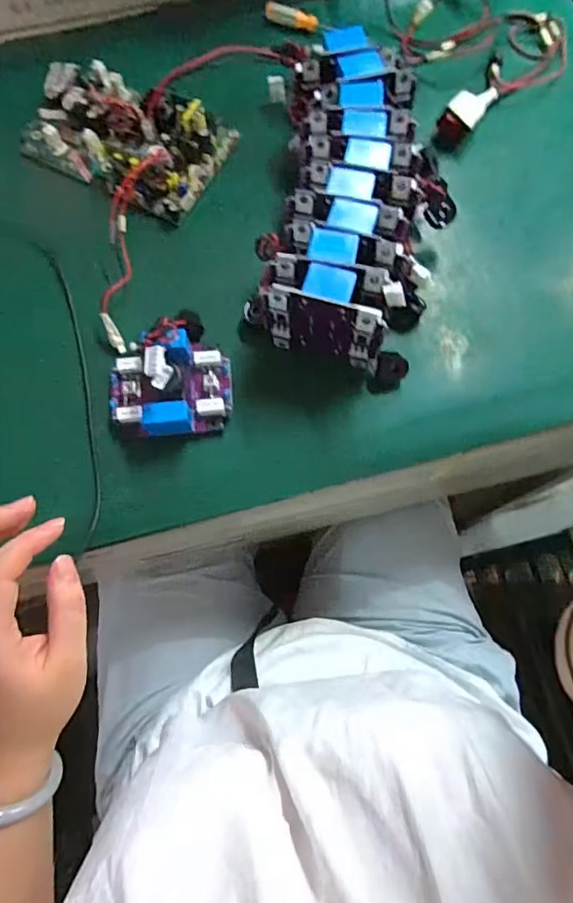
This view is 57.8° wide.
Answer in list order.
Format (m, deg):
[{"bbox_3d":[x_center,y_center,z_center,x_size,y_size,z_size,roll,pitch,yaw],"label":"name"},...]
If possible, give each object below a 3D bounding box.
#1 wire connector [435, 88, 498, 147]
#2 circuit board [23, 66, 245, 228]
[{"bbox_3d":[0.184,-0.343,0.522,0.032,0.043,0.079,31,76,11],"label":"wire connector"},{"bbox_3d":[-0.162,-0.312,0.508,0.191,0.035,0.121,29,76,10],"label":"circuit board"}]

